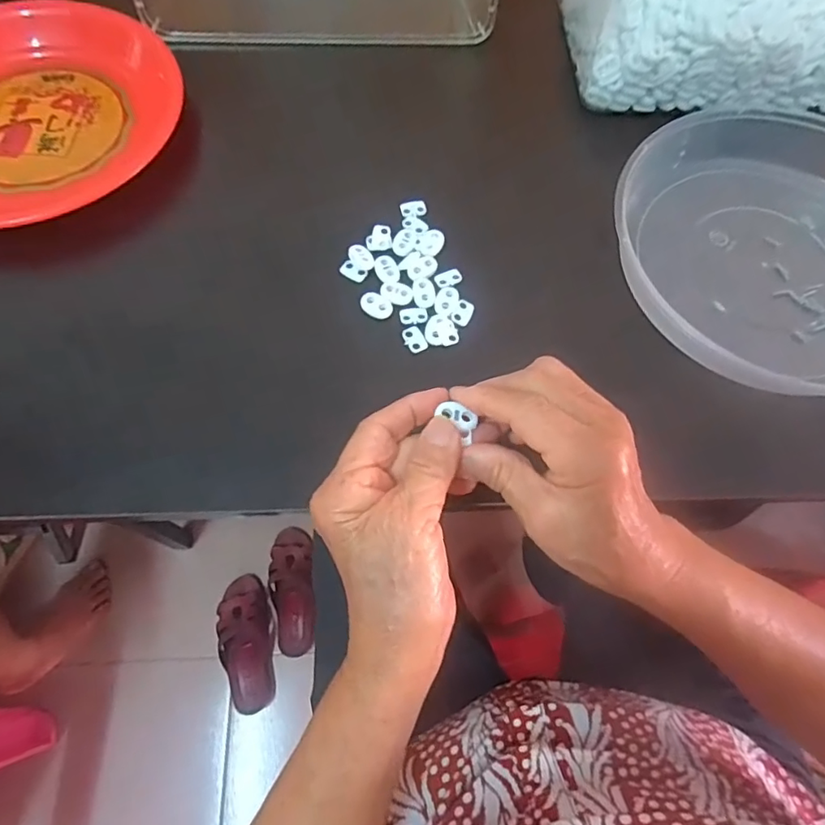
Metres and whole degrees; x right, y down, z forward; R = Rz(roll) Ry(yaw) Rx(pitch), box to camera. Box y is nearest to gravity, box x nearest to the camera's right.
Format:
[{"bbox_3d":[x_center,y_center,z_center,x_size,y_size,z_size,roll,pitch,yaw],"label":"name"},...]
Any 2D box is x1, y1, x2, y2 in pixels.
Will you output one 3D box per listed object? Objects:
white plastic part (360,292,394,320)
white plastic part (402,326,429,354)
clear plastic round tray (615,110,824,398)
[{"bbox_3d":[-0.024,-0.073,0.362,0.022,0.004,0.017,35,70,11],"label":"white plastic part"},{"bbox_3d":[0.001,-0.049,0.354,0.014,0.004,0.019,-23,70,-11],"label":"white plastic part"},{"bbox_3d":[0.255,-0.108,0.371,0.223,0.051,0.219,1,68,-2],"label":"clear plastic round tray"}]

